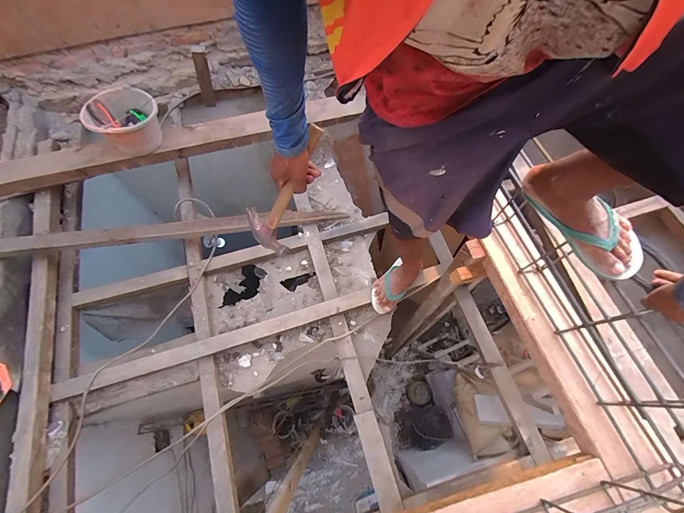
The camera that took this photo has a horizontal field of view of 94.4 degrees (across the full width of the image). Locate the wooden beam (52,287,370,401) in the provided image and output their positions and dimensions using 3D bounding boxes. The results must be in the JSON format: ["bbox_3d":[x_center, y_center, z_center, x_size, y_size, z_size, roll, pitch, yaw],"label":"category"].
[{"bbox_3d":[-0.437,0.309,1.170,1.141,0.090,0.090,-17,67,-6],"label":"wooden beam"}]

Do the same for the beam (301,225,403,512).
[{"bbox_3d":[0.012,0.324,1.172,0.078,0.047,1.027,-16,67,-5],"label":"beam"}]

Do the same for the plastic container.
[{"bbox_3d":[-0.823,-0.521,1.223,0.245,0.186,0.210,-32,69,-12],"label":"plastic container"}]

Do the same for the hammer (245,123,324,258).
[{"bbox_3d":[-0.113,-0.131,0.643,0.116,0.027,0.277,42,117,17],"label":"hammer"}]

